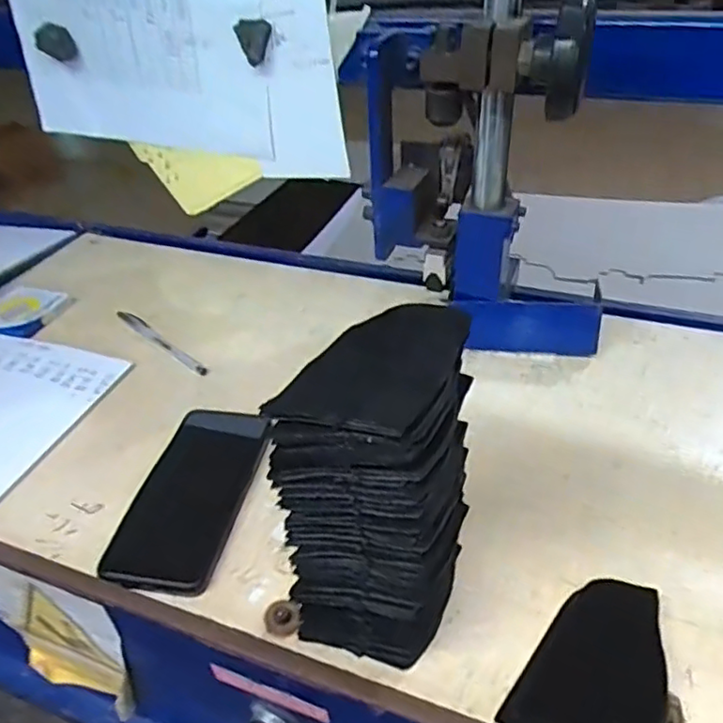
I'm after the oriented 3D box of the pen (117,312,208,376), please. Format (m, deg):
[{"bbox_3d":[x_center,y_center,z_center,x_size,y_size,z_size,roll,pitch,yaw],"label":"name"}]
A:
[{"bbox_3d":[-0.201,-0.021,0.618,0.143,0.014,0.018,27,47,34],"label":"pen"}]

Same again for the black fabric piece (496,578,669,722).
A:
[{"bbox_3d":[0.133,0.168,0.348,0.069,0.005,0.106,18,46,31],"label":"black fabric piece"}]

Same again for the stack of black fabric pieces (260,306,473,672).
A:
[{"bbox_3d":[0.010,0.071,0.338,0.082,0.194,0.094,6,39,13],"label":"stack of black fabric pieces"}]

